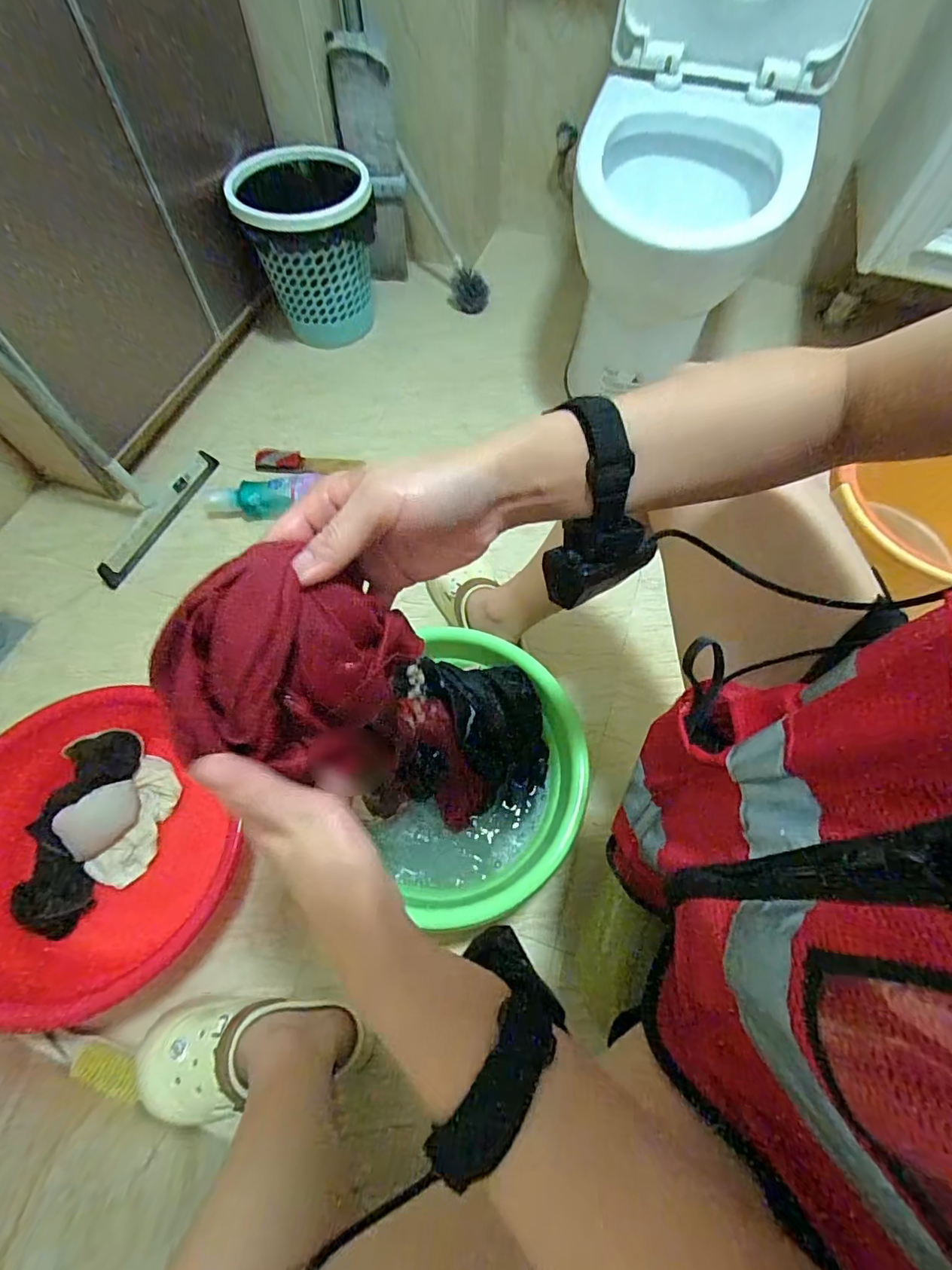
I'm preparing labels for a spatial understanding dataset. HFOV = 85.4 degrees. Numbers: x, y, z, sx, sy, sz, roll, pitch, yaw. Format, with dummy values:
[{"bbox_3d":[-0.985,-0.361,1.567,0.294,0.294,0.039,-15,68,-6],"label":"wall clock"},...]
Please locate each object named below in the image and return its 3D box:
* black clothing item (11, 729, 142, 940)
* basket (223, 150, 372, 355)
[{"bbox_3d":[-0.526,0.248,0.675,0.090,0.059,0.257,15,82,7],"label":"black clothing item"},{"bbox_3d":[-0.341,-0.808,1.102,0.255,0.281,0.273,-14,64,-8],"label":"basket"}]

